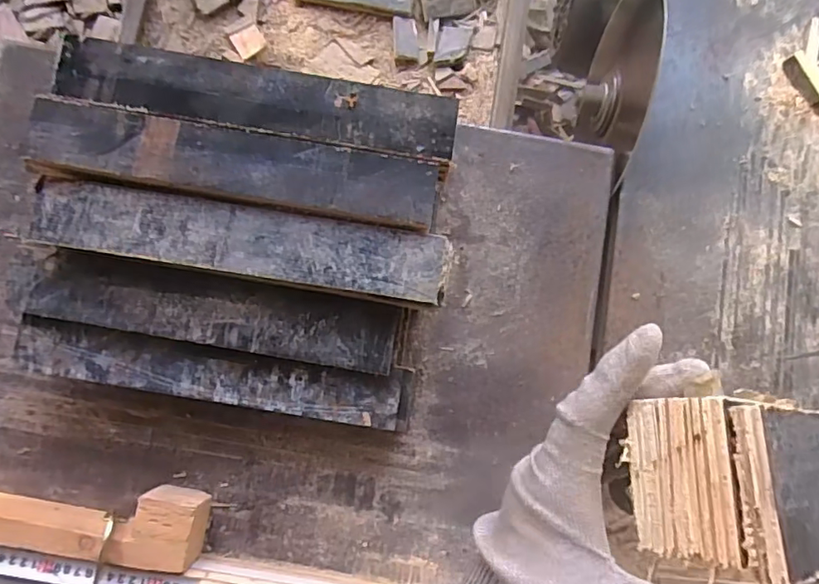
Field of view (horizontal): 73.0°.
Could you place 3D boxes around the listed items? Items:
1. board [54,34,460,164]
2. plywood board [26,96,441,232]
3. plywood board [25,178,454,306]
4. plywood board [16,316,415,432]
[{"bbox_3d":[-0.140,-0.181,0.518,0.366,0.008,0.061,9,83,-2],"label":"board"},{"bbox_3d":[-0.158,-0.118,0.510,0.364,0.014,0.068,8,83,-2],"label":"plywood board"},{"bbox_3d":[-0.152,-0.047,0.516,0.377,0.008,0.065,9,83,-2],"label":"plywood board"},{"bbox_3d":[-0.186,0.082,0.545,0.376,0.018,0.065,9,83,-2],"label":"plywood board"}]

